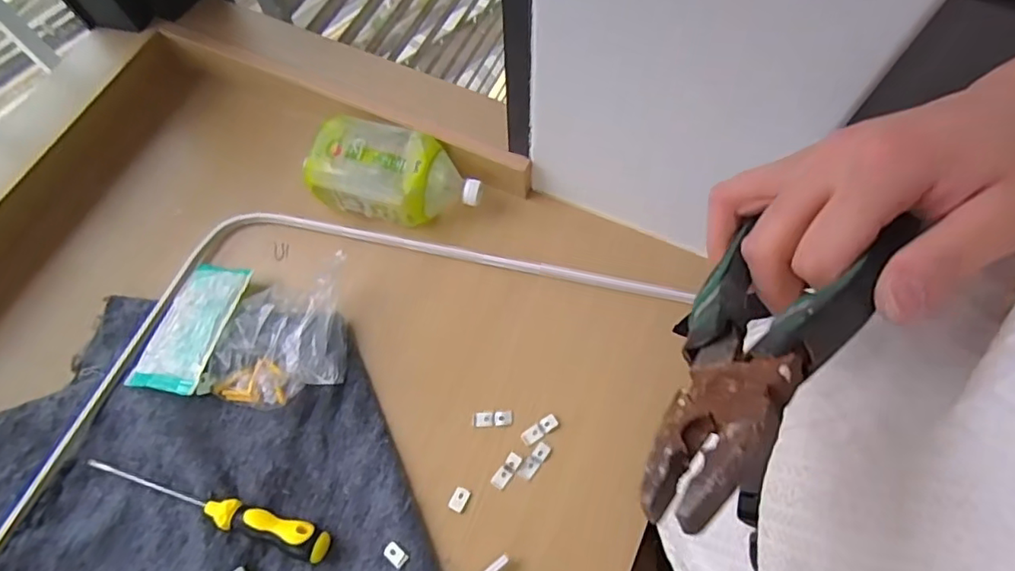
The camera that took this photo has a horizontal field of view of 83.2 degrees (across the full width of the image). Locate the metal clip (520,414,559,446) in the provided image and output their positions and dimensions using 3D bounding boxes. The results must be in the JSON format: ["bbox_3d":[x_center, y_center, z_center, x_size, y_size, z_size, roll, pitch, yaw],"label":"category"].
[{"bbox_3d":[0.034,0.151,0.600,0.040,0.004,0.017,-33,70,-11],"label":"metal clip"}]

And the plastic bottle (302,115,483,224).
[{"bbox_3d":[-0.130,-0.131,0.680,0.190,0.079,0.101,8,68,5],"label":"plastic bottle"}]

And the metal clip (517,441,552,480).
[{"bbox_3d":[0.028,0.180,0.588,0.015,0.004,0.041,35,72,15],"label":"metal clip"}]

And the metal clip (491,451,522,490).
[{"bbox_3d":[-0.001,0.191,0.591,0.015,0.006,0.040,36,93,15],"label":"metal clip"}]

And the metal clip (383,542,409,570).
[{"bbox_3d":[-0.107,0.260,0.550,0.024,0.004,0.015,37,73,15],"label":"metal clip"}]

